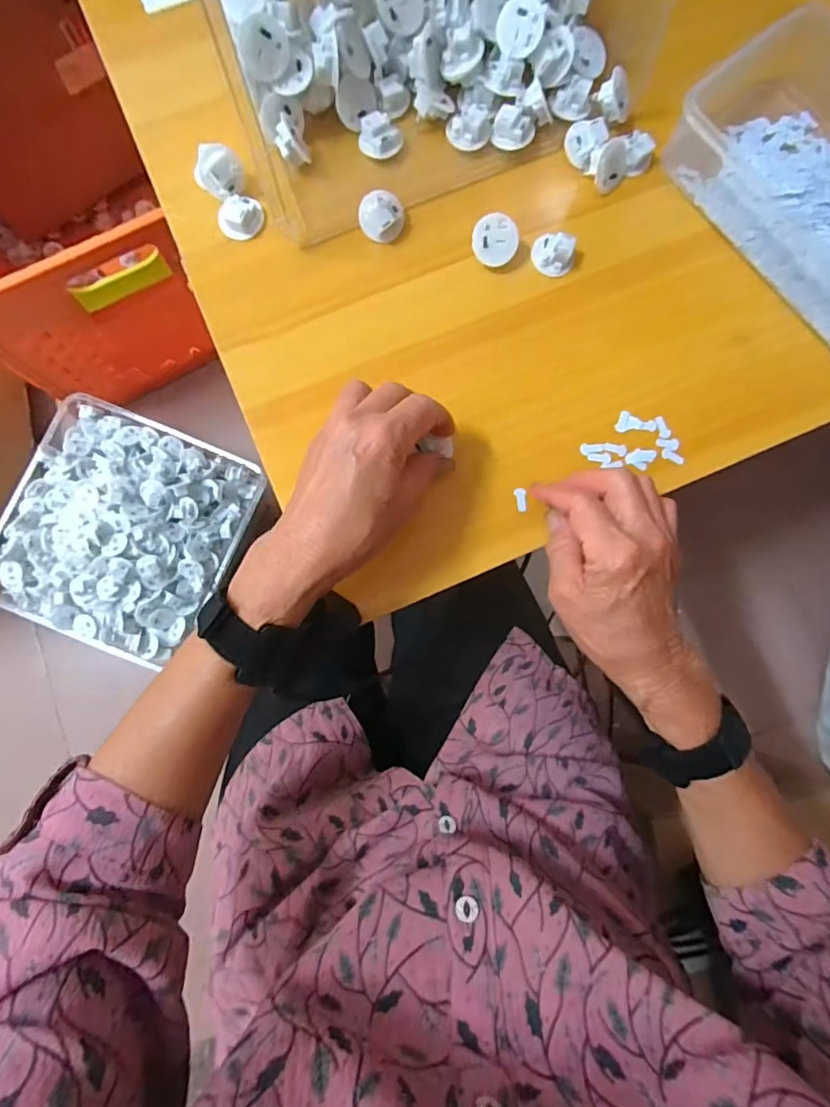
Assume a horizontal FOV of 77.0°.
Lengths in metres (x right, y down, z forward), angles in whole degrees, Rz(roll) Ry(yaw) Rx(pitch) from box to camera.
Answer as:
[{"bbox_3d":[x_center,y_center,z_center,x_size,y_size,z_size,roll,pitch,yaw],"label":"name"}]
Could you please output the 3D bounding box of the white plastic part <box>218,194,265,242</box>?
[{"bbox_3d":[-0.128,-0.247,0.384,0.033,0.017,0.026,-23,84,-5],"label":"white plastic part"}]

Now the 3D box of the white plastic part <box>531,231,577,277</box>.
[{"bbox_3d":[0.103,-0.223,0.385,0.032,0.017,0.025,22,82,1],"label":"white plastic part"}]

